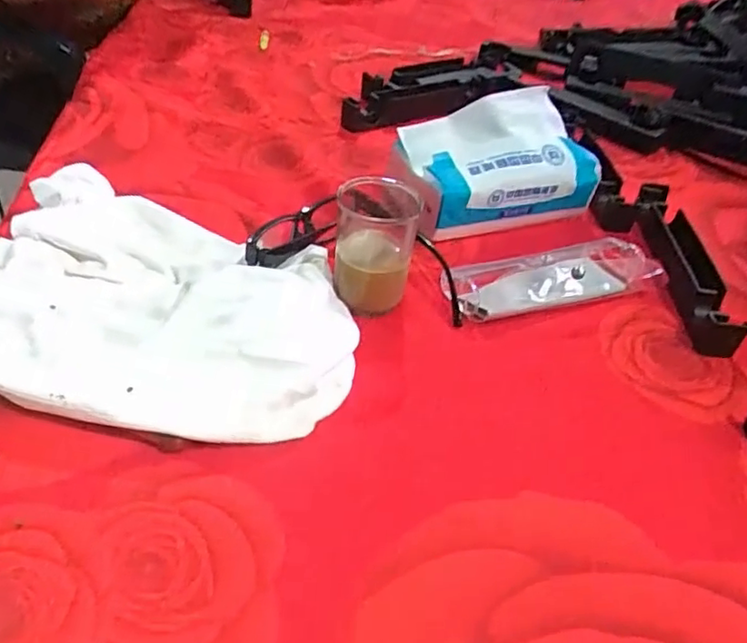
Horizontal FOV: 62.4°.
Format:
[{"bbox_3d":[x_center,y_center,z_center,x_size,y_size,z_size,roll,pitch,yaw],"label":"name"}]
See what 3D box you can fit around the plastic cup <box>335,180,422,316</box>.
[{"bbox_3d":[0.000,-0.049,0.410,0.052,0.078,0.051,4,41,-3],"label":"plastic cup"}]

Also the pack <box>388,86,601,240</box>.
[{"bbox_3d":[0.101,-0.130,0.509,0.162,0.084,0.079,-11,43,-19],"label":"pack"}]

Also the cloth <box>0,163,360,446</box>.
[{"bbox_3d":[-0.135,-0.012,0.372,0.250,0.050,0.171,11,41,5],"label":"cloth"}]

